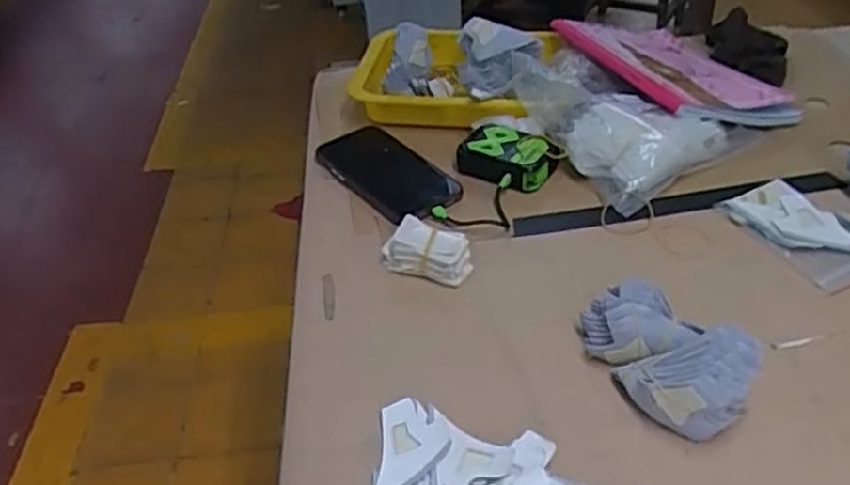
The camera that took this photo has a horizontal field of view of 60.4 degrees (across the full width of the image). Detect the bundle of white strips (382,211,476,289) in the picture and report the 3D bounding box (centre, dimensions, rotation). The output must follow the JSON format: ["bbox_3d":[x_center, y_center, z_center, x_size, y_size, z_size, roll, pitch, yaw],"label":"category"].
[{"bbox_3d":[0.001,0.010,0.629,0.073,0.047,0.032,11,41,19],"label":"bundle of white strips"}]

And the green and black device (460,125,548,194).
[{"bbox_3d":[0.079,-0.083,0.732,0.094,0.034,0.064,25,47,32],"label":"green and black device"}]

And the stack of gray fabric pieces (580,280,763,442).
[{"bbox_3d":[0.163,0.076,0.511,0.064,0.061,0.128,-23,42,-22],"label":"stack of gray fabric pieces"}]

